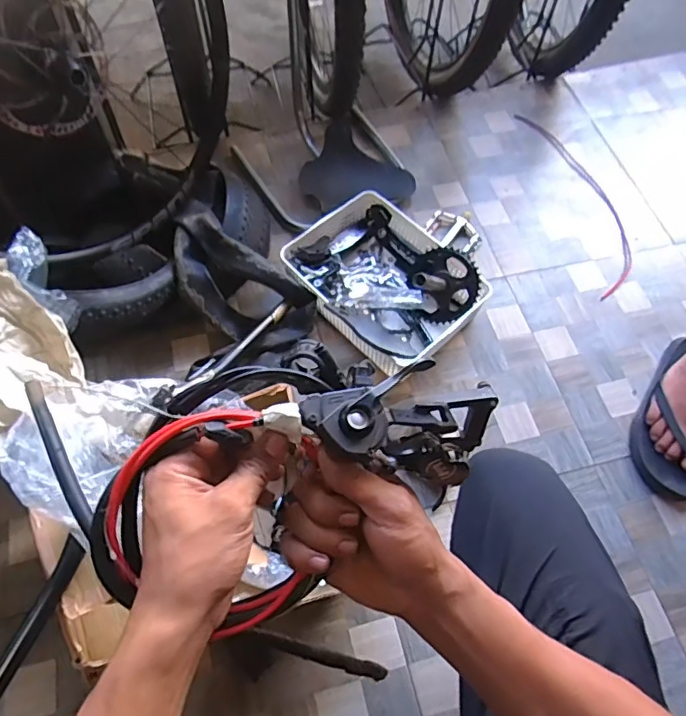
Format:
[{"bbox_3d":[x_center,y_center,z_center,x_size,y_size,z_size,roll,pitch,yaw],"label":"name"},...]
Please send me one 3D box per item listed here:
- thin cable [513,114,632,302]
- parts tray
[{"bbox_3d":[0.536,-0.372,1.192,0.121,0.012,0.541,-7,63,-7],"label":"thin cable"},{"bbox_3d":[0.073,-0.144,0.994,0.330,0.085,0.271,41,67,16],"label":"parts tray"}]

